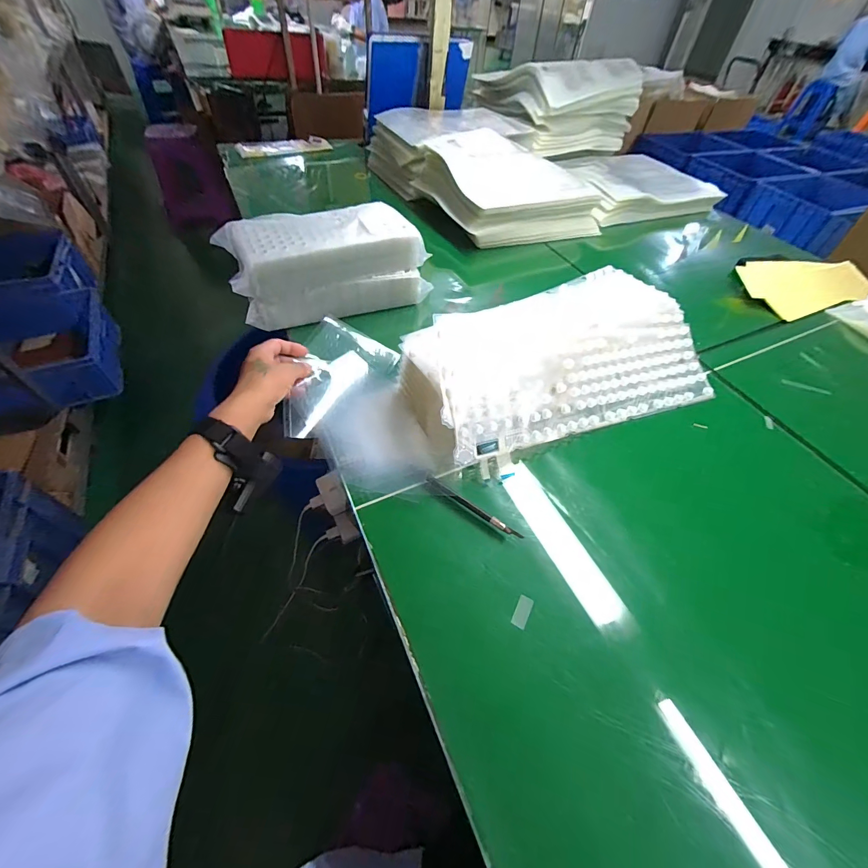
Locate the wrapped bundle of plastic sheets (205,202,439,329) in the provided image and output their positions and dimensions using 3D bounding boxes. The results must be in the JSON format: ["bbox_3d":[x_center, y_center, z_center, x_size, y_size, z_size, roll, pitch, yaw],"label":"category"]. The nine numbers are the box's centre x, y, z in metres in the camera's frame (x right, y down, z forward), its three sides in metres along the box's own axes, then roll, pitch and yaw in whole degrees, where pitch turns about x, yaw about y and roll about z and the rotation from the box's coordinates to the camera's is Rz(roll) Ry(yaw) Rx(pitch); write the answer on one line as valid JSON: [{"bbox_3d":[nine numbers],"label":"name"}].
[{"bbox_3d":[-0.169,-0.265,0.596,0.297,0.137,0.116,-21,56,-19],"label":"wrapped bundle of plastic sheets"}]

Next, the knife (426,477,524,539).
[{"bbox_3d":[0.043,0.082,0.412,0.121,0.006,0.009,30,56,18],"label":"knife"}]

